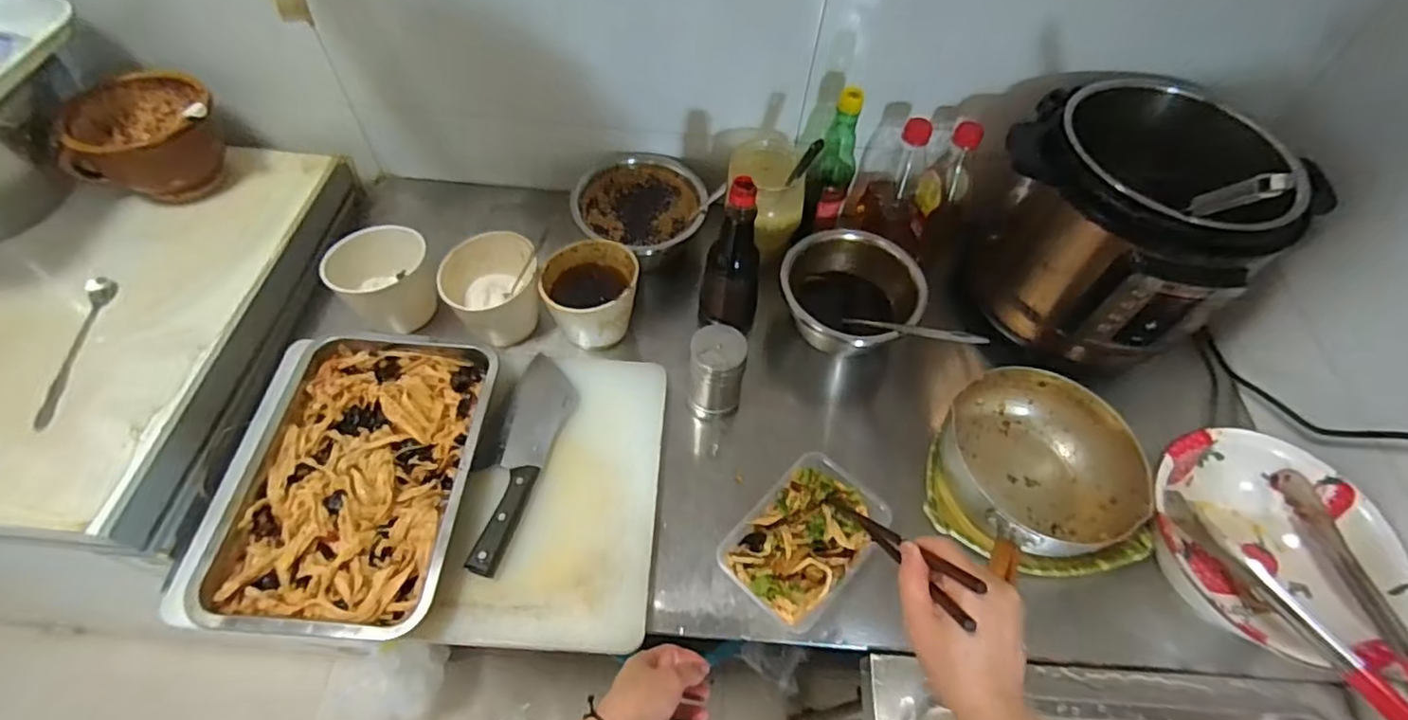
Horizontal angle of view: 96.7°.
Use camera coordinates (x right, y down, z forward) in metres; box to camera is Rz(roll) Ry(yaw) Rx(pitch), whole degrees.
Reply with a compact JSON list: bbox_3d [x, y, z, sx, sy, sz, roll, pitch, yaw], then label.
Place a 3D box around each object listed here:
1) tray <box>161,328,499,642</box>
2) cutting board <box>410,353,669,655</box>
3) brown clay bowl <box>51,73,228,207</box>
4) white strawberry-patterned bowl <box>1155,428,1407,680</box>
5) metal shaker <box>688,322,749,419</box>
[{"bbox_3d":[-0.354,0.106,0.631,0.241,0.039,0.318,4,60,1],"label":"tray"},{"bbox_3d":[-0.144,0.130,0.656,0.191,0.026,0.316,7,59,-6],"label":"cutting board"},{"bbox_3d":[-0.702,-0.273,0.797,0.176,0.108,0.125,-36,66,-20],"label":"brown clay bowl"},{"bbox_3d":[0.563,0.194,0.644,0.215,0.104,0.220,0,60,-1],"label":"white strawberry-patterned bowl"},{"bbox_3d":[0.016,0.014,0.718,0.059,0.130,0.063,0,60,-1],"label":"metal shaker"}]

